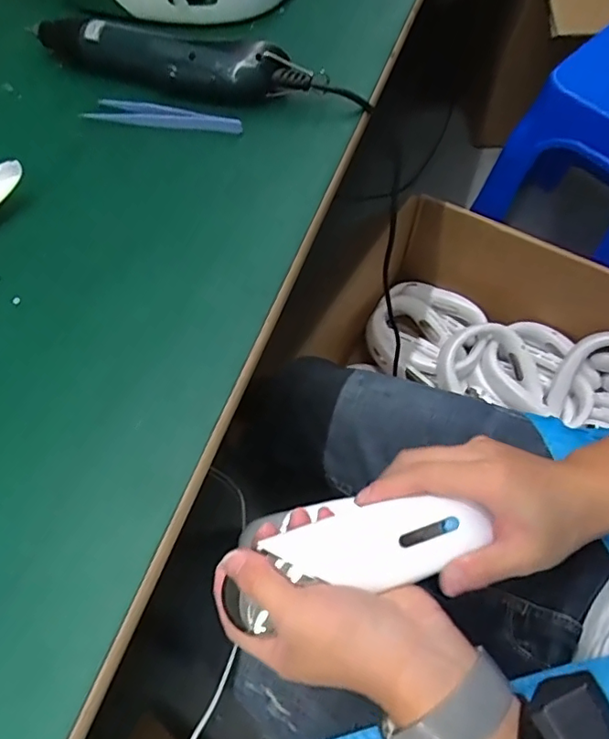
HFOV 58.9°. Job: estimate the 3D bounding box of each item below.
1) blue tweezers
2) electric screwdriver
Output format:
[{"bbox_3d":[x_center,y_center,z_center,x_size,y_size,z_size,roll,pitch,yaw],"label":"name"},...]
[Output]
[{"bbox_3d":[-0.109,-0.193,0.416,0.119,0.014,0.023,14,64,7],"label":"blue tweezers"},{"bbox_3d":[-0.109,-0.239,0.423,0.231,0.036,0.039,12,64,6],"label":"electric screwdriver"}]

